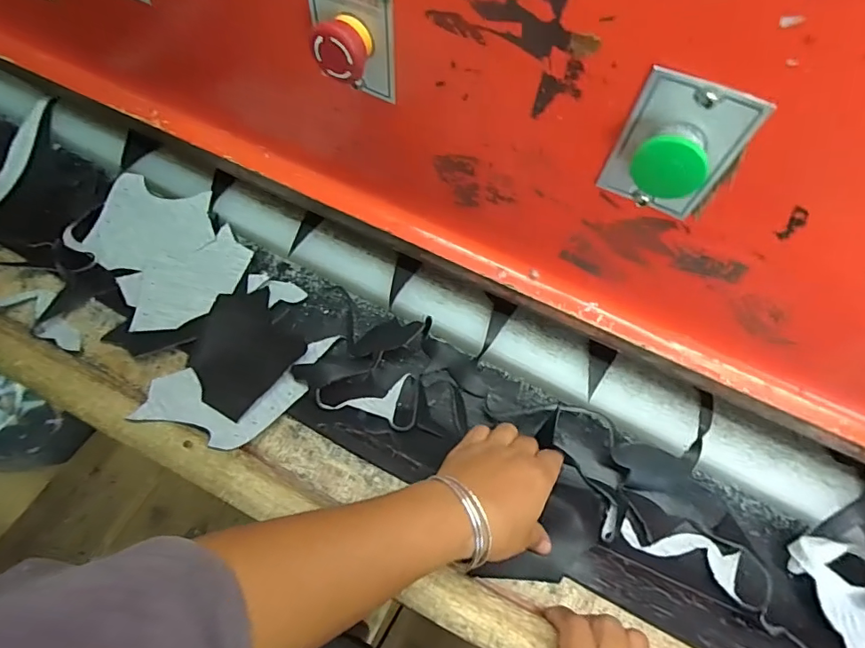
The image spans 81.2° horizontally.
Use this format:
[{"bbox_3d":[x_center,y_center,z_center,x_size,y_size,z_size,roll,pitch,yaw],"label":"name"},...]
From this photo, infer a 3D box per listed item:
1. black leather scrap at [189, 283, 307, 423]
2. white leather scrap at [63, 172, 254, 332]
[{"bbox_3d":[-0.184,0.022,0.482,0.104,0.023,0.115,28,68,13],"label":"black leather scrap"},{"bbox_3d":[-0.275,-0.071,0.524,0.133,0.037,0.166,-38,88,-25],"label":"white leather scrap"}]

